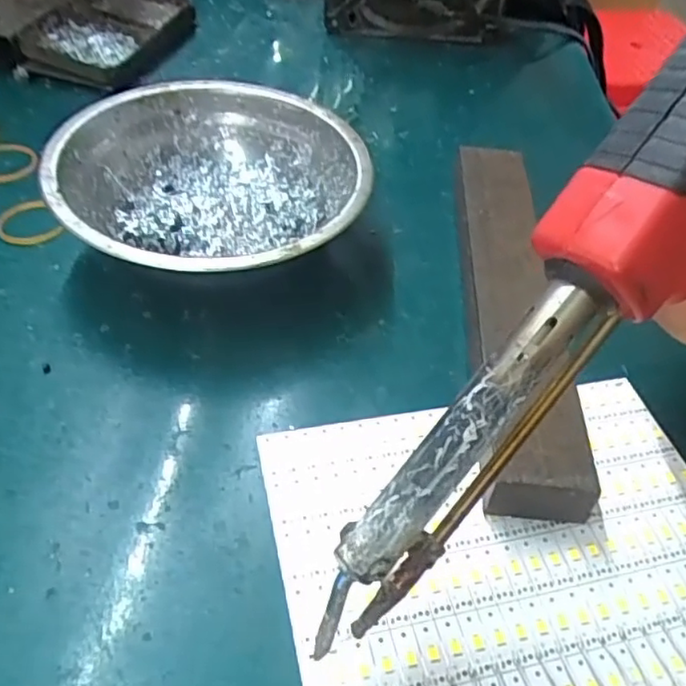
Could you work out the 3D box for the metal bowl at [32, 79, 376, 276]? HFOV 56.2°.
[{"bbox_3d":[-0.054,-0.062,0.271,0.122,0.041,0.123,3,48,-3],"label":"metal bowl"}]

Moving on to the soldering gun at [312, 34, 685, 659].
[{"bbox_3d":[0.055,-0.001,0.155,0.040,0.044,0.169,41,94,28],"label":"soldering gun"}]

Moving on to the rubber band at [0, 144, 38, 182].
[{"bbox_3d":[-0.166,-0.089,0.313,0.031,0.005,0.033,-14,51,-17],"label":"rubber band"}]

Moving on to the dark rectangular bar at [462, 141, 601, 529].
[{"bbox_3d":[0.064,-0.018,0.257,0.033,0.023,0.191,5,47,-1],"label":"dark rectangular bar"}]

